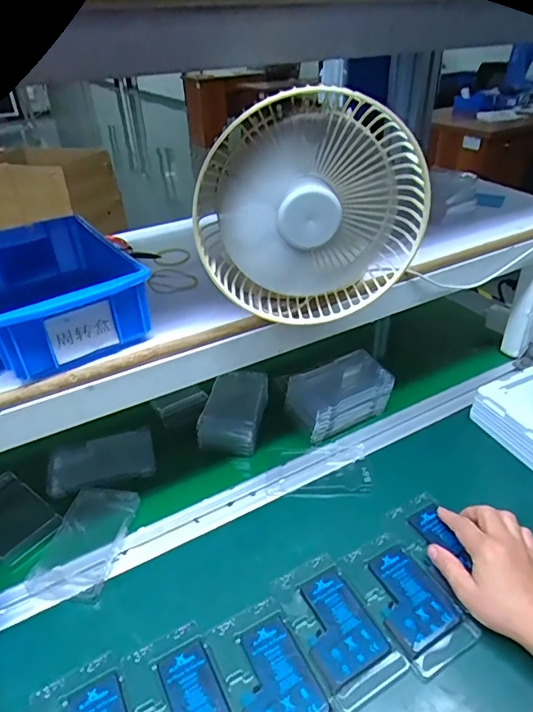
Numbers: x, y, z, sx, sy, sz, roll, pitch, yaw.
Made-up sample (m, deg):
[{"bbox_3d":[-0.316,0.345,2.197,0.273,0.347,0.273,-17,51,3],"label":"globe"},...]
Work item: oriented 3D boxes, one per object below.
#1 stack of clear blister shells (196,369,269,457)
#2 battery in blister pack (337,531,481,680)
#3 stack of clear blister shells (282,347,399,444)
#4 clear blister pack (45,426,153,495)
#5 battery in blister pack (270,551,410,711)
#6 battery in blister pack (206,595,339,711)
[{"bbox_3d":[-0.044,0.072,0.672,0.080,0.054,0.130,4,35,10],"label":"stack of clear blister shells"},{"bbox_3d":[0.136,0.234,0.474,0.072,0.007,0.126,-20,38,-23],"label":"battery in blister pack"},{"bbox_3d":[0.099,0.056,0.670,0.129,0.077,0.074,-19,37,-22],"label":"stack of clear blister shells"},{"bbox_3d":[-0.215,0.133,0.625,0.133,0.021,0.080,-9,35,-9],"label":"clear blister pack"},{"bbox_3d":[0.063,0.253,0.457,0.073,0.012,0.128,-20,38,-24],"label":"battery in blister pack"},{"bbox_3d":[0.005,0.281,0.421,0.072,0.015,0.126,-19,37,-22],"label":"battery in blister pack"}]

